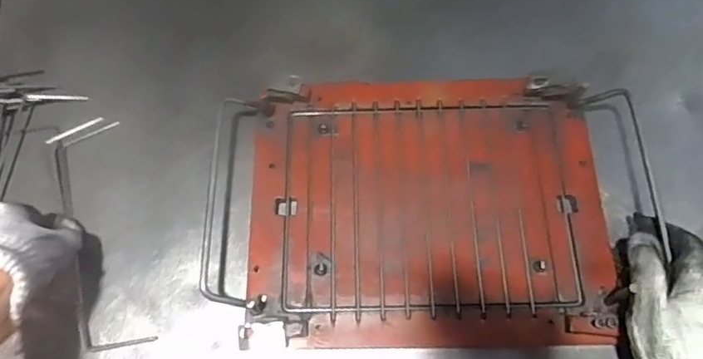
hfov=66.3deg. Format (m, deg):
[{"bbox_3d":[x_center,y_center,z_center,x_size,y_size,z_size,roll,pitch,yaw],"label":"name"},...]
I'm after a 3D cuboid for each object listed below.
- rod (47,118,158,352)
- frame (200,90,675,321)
[{"bbox_3d":[-0.221,0.042,0.468,0.058,0.020,0.210,-15,69,-11],"label":"rod"},{"bbox_3d":[0.067,0.019,0.467,0.384,0.016,0.193,0,65,1],"label":"frame"}]

